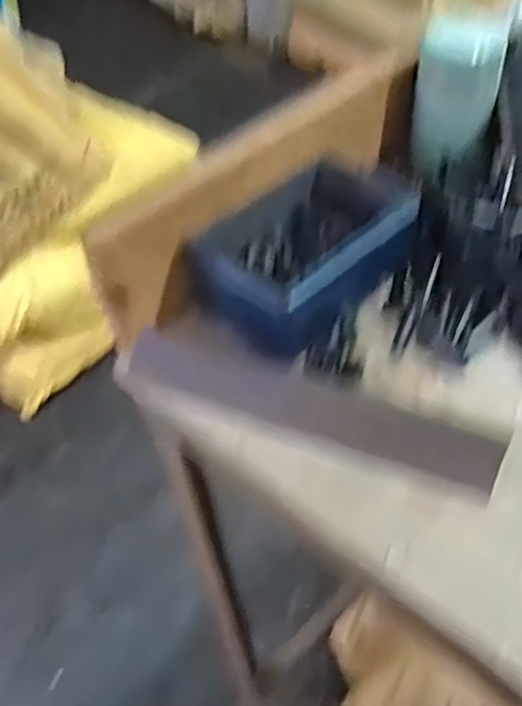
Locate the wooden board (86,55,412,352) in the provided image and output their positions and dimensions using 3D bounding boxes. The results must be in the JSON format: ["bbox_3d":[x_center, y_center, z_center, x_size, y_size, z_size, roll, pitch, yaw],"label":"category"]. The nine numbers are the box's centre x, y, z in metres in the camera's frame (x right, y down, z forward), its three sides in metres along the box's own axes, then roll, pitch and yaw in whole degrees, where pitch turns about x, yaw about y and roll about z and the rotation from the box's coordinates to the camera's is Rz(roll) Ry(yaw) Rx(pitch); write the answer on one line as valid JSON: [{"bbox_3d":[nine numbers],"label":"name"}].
[{"bbox_3d":[0.005,-0.127,0.533,0.023,0.086,0.307,30,56,32],"label":"wooden board"}]

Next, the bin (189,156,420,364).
[{"bbox_3d":[0.040,-0.074,0.513,0.095,0.062,0.160,30,56,31],"label":"bin"}]

